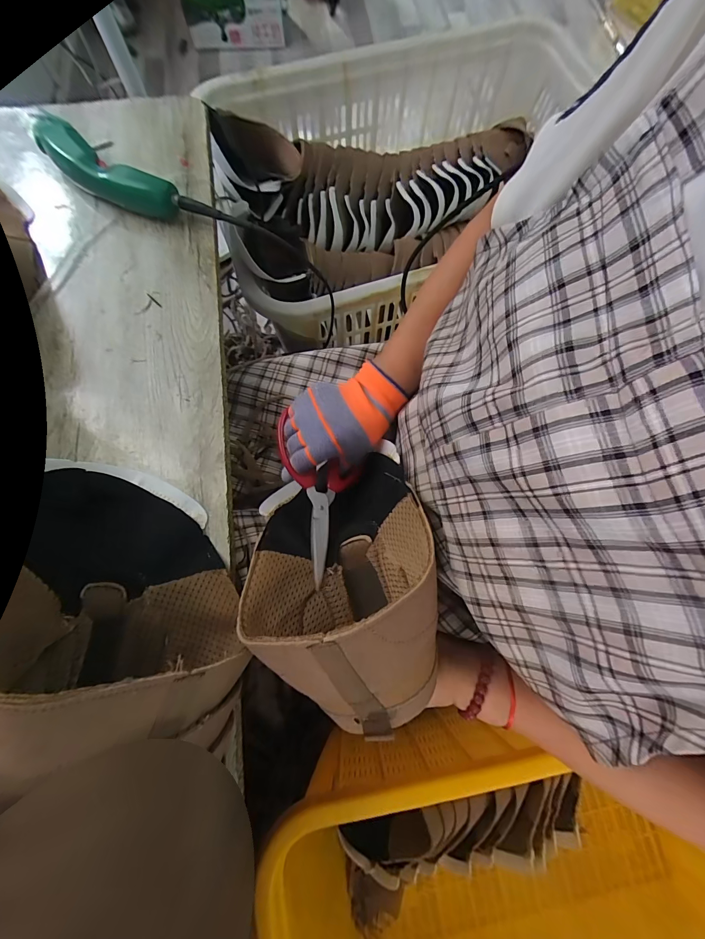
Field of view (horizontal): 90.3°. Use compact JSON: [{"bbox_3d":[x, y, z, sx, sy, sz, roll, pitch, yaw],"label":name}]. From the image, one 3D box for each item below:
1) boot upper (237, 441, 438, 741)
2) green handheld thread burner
[{"bbox_3d":[-0.016,0.084,0.290,0.144,0.143,0.212,-3,74,-1],"label":"boot upper"},{"bbox_3d":[-0.302,-0.364,0.434,0.186,0.045,0.051,31,77,8],"label":"green handheld thread burner"}]

